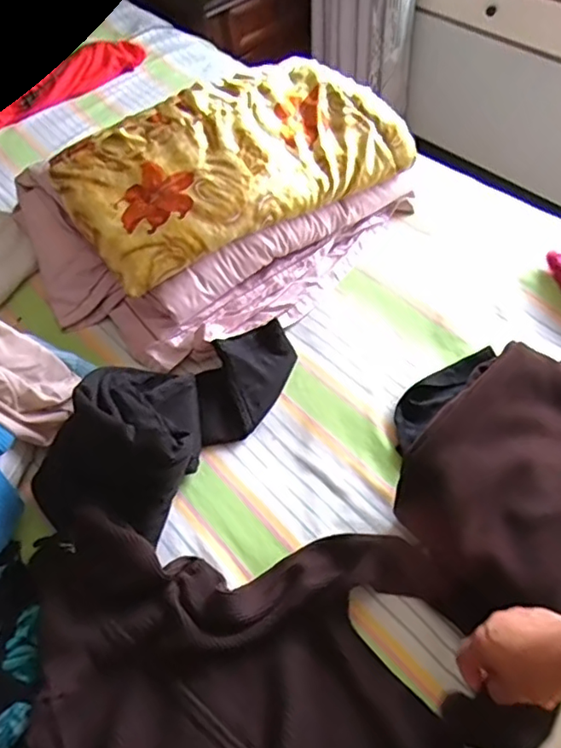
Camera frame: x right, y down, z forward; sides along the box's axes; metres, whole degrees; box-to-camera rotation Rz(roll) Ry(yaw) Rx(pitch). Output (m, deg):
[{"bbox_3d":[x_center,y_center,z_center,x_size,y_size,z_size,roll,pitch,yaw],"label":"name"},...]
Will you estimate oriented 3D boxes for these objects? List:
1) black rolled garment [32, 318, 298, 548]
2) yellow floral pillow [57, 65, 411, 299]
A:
[{"bbox_3d":[-0.136,0.044,0.763,0.184,0.138,0.371,34,50,25],"label":"black rolled garment"},{"bbox_3d":[-0.084,-0.355,0.937,0.514,0.080,0.311,-30,58,-17],"label":"yellow floral pillow"}]

